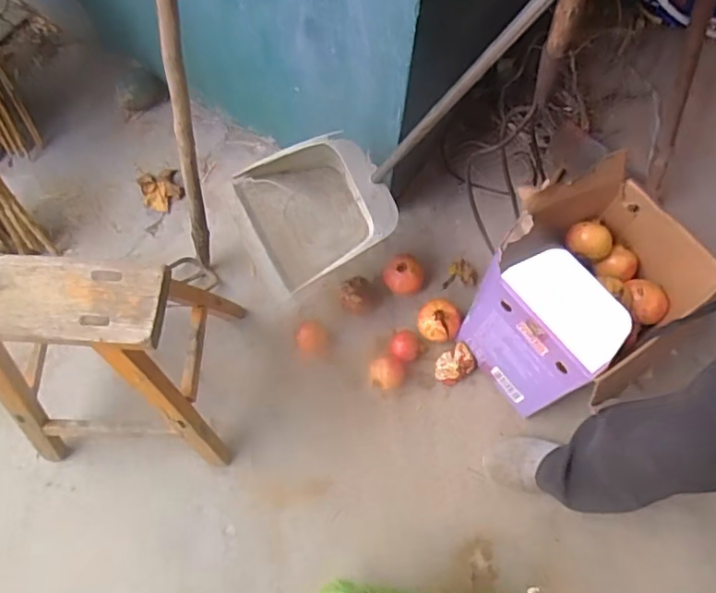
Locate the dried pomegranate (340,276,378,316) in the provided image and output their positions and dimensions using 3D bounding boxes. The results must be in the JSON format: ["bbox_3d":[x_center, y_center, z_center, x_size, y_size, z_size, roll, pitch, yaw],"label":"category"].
[{"bbox_3d":[0.002,-0.003,1.243,0.082,0.061,0.084,3,67,-2],"label":"dried pomegranate"}]

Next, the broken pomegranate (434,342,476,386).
[{"bbox_3d":[0.200,0.145,1.199,0.084,0.055,0.065,-29,71,-14],"label":"broken pomegranate"}]

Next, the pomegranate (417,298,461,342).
[{"bbox_3d":[0.170,0.053,1.204,0.085,0.071,0.079,5,67,-1],"label":"pomegranate"}]

